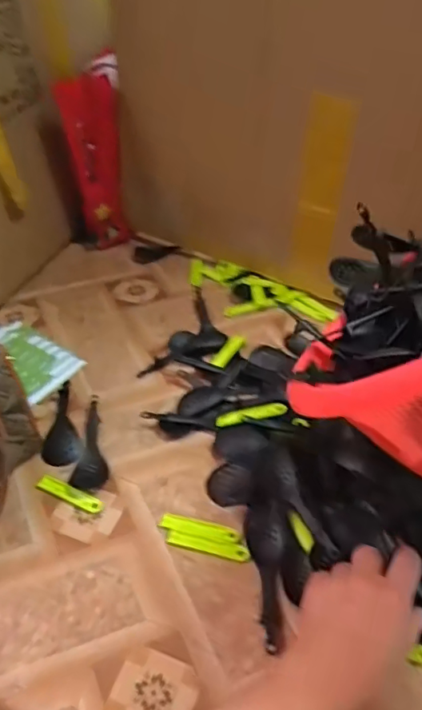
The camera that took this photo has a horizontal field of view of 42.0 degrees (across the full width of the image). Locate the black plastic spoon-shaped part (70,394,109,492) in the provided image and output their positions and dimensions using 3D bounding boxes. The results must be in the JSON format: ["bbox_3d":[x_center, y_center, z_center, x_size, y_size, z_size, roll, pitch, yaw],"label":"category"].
[{"bbox_3d":[-0.135,0.096,0.605,0.037,0.010,0.124,-9,42,-6],"label":"black plastic spoon-shaped part"}]

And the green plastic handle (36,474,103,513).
[{"bbox_3d":[-0.143,0.141,0.559,0.075,0.006,0.018,16,45,21],"label":"green plastic handle"}]

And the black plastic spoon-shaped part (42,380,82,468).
[{"bbox_3d":[-0.166,0.075,0.635,0.040,0.010,0.131,-5,42,-1],"label":"black plastic spoon-shaped part"}]

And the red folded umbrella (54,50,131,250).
[{"bbox_3d":[-0.172,-0.297,0.854,0.088,0.262,0.062,-9,42,-6],"label":"red folded umbrella"}]

